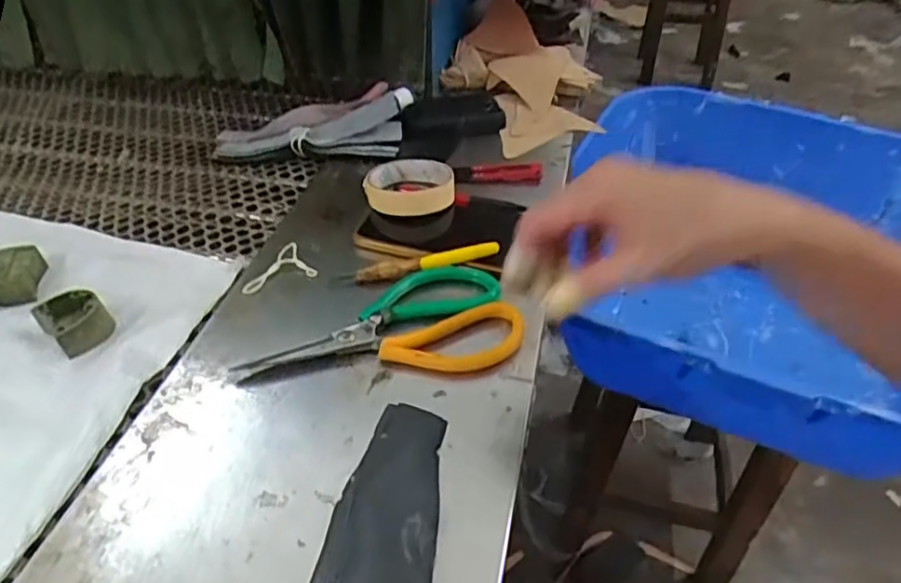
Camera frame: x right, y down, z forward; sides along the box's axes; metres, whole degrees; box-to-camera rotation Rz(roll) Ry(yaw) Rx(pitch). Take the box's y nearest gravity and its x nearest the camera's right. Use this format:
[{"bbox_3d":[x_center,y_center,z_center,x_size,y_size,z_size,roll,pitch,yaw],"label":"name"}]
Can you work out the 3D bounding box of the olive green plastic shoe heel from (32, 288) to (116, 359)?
[{"bbox_3d":[-0.271,0.018,0.458,0.045,0.020,0.039,27,48,29],"label":"olive green plastic shoe heel"}]

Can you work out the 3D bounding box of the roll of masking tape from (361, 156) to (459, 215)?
[{"bbox_3d":[-0.036,-0.094,0.562,0.077,0.030,0.085,-3,40,-3],"label":"roll of masking tape"}]

